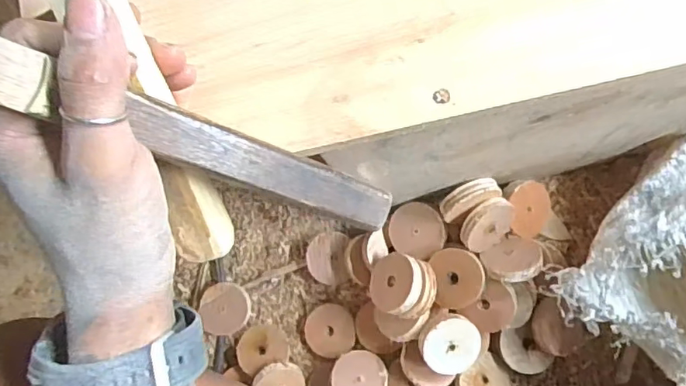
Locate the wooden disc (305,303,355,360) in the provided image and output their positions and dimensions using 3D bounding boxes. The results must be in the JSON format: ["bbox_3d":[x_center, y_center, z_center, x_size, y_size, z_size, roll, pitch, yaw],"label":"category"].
[{"bbox_3d":[-0.012,0.135,0.548,0.050,0.005,0.050,1,97,8],"label":"wooden disc"}]

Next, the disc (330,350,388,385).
[{"bbox_3d":[0.014,0.176,0.517,0.051,0.014,0.057,2,73,3],"label":"disc"}]

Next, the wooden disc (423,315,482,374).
[{"bbox_3d":[0.092,0.131,0.480,0.049,0.010,0.048,-1,96,-9],"label":"wooden disc"}]

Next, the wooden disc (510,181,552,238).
[{"bbox_3d":[0.169,0.015,0.505,0.056,0.004,0.050,23,87,-34],"label":"wooden disc"}]

